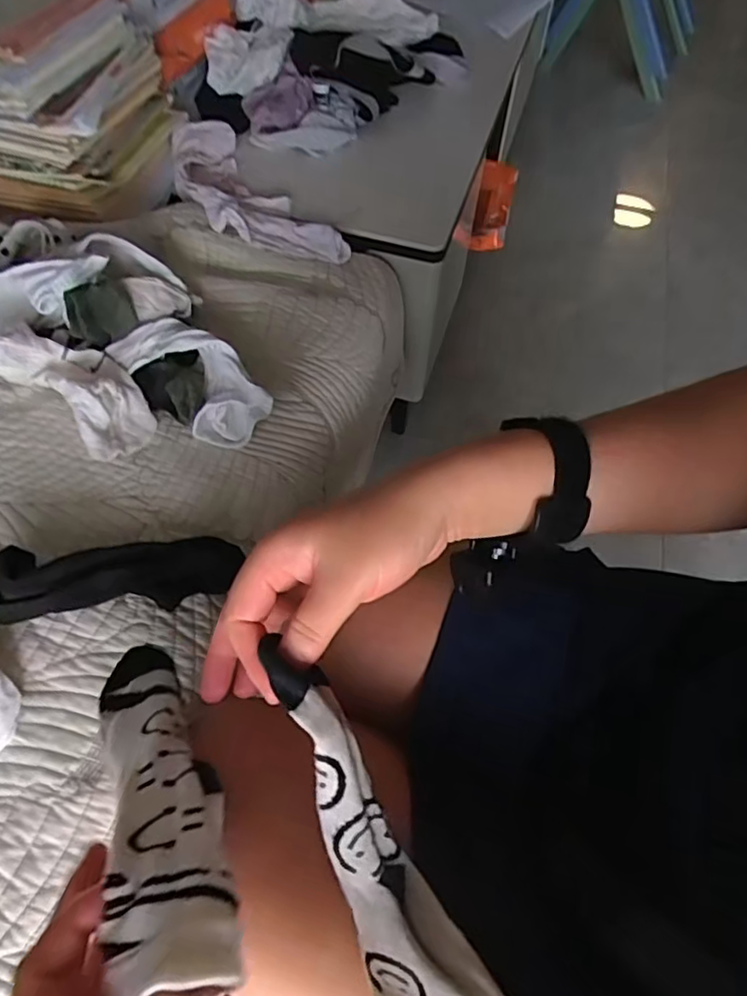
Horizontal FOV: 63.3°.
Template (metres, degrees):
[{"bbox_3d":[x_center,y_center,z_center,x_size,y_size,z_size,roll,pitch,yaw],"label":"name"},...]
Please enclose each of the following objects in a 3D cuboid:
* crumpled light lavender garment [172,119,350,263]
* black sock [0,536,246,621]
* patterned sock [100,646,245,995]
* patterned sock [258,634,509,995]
[{"bbox_3d":[-0.154,-0.355,0.709,0.123,0.038,0.270,-34,65,-21],"label":"crumpled light lavender garment"},{"bbox_3d":[-0.183,0.052,0.438,0.163,0.052,0.047,-6,59,-6],"label":"black sock"},{"bbox_3d":[-0.113,0.144,0.311,0.053,0.023,0.204,-24,31,-16],"label":"patterned sock"},{"bbox_3d":[0.001,0.170,0.283,0.055,0.043,0.195,-22,79,-15],"label":"patterned sock"}]

